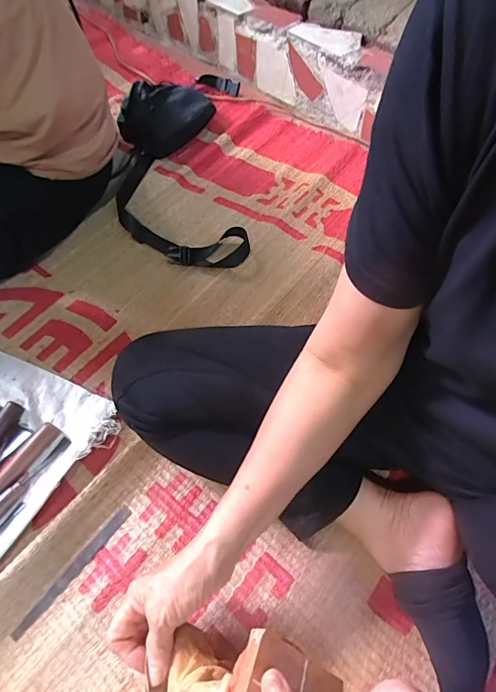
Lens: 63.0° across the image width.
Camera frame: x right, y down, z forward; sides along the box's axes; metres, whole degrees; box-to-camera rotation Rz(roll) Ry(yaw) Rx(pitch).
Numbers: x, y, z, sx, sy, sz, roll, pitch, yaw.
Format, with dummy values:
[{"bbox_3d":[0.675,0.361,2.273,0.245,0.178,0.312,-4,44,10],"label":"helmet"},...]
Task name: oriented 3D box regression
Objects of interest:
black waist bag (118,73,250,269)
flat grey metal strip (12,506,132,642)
[{"bbox_3d":[-0.126,-0.369,0.765,0.237,0.084,0.516,-2,60,-2],"label":"black waist bag"},{"bbox_3d":[-0.198,0.255,0.464,0.014,0.005,0.162,35,66,17],"label":"flat grey metal strip"}]

